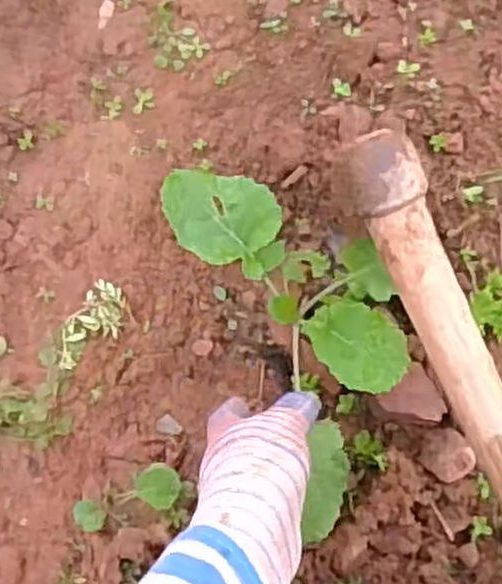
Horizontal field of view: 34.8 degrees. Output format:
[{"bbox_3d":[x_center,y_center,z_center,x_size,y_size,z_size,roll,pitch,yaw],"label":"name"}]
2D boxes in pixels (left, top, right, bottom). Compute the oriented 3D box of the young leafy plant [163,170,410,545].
[{"bbox_3d":[0.036,0.031,0.550,0.104,0.141,0.223,-23,65,-8],"label":"young leafy plant"}]

